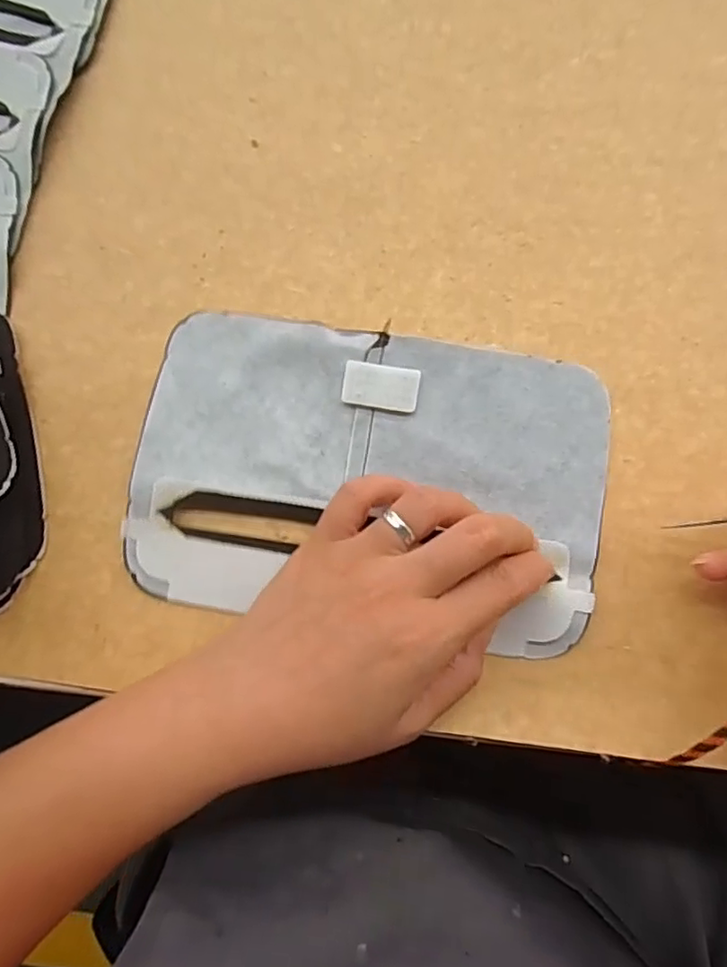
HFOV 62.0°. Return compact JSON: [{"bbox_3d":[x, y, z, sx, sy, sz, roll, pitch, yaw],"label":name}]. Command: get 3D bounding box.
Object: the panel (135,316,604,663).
[{"bbox_3d":[0.002,-0.003,0.259,0.195,0.008,0.125,8,82,3],"label":"panel"}]

